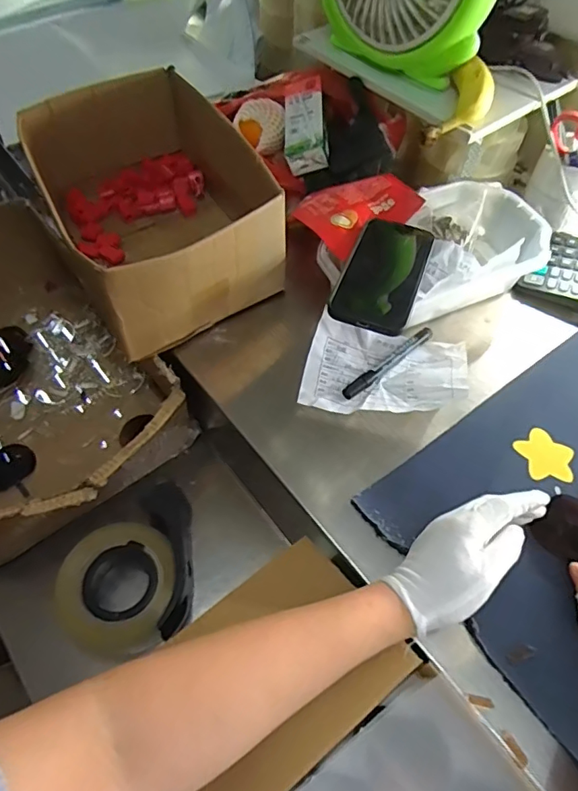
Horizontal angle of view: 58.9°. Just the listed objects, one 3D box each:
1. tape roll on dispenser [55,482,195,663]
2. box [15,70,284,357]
[{"bbox_3d":[-0.172,0.183,0.558,0.131,0.070,0.160,-3,57,-4],"label":"tape roll on dispenser"},{"bbox_3d":[-0.163,-0.236,0.617,0.221,0.141,0.368,-25,61,-17],"label":"box"}]

